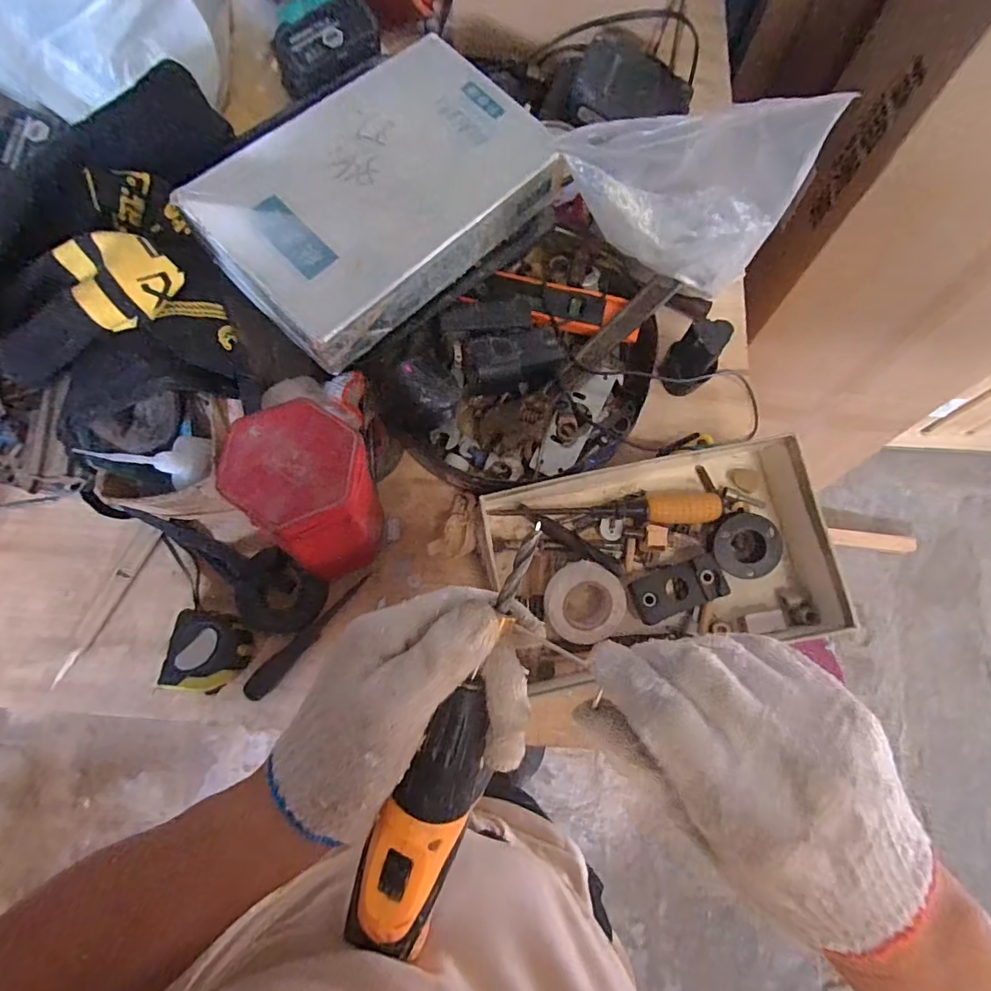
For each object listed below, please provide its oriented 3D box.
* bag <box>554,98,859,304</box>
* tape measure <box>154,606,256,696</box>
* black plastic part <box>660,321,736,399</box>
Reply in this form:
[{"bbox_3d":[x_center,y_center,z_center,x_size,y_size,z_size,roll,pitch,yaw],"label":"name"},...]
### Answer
[{"bbox_3d":[0.141,-0.240,0.408,0.182,0.150,0.026,12,74,3],"label":"bag"},{"bbox_3d":[-0.255,0.140,0.453,0.067,0.032,0.065,7,73,1],"label":"tape measure"},{"bbox_3d":[0.196,-0.135,0.496,0.051,0.077,0.037,-2,73,-1],"label":"black plastic part"}]

